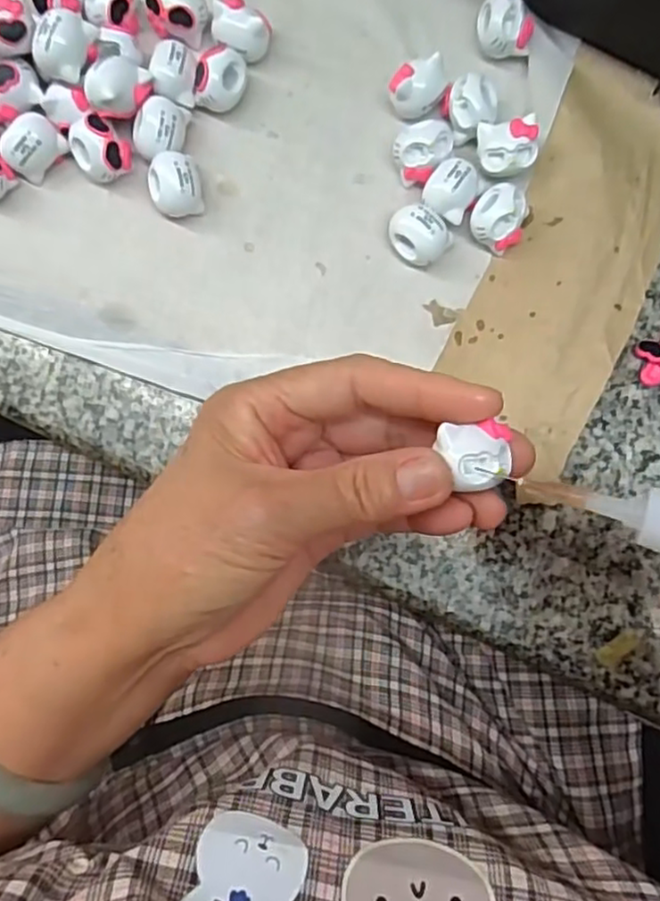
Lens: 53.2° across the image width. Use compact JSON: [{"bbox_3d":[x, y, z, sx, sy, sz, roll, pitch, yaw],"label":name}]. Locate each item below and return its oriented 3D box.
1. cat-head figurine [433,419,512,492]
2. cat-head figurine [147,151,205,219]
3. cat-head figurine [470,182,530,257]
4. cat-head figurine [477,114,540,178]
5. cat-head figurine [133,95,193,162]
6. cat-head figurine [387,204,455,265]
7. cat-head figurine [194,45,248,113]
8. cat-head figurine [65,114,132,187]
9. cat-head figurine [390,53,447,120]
[{"bbox_3d":[0.045,0.002,0.199,0.023,0.011,0.020,-5,85,0],"label":"cat-head figurine"},{"bbox_3d":[-0.067,-0.115,0.285,0.021,0.020,0.023,-5,85,0],"label":"cat-head figurine"},{"bbox_3d":[0.072,-0.099,0.280,0.023,0.016,0.023,0,85,0],"label":"cat-head figurine"},{"bbox_3d":[0.075,-0.129,0.282,0.024,0.016,0.021,-4,85,0],"label":"cat-head figurine"},{"bbox_3d":[-0.074,-0.138,0.286,0.019,0.019,0.027,14,85,1],"label":"cat-head figurine"},{"bbox_3d":[0.038,-0.091,0.282,0.024,0.019,0.021,40,86,3],"label":"cat-head figurine"},{"bbox_3d":[-0.048,-0.162,0.288,0.020,0.021,0.023,14,85,1],"label":"cat-head figurine"},{"bbox_3d":[-0.100,-0.129,0.286,0.023,0.022,0.023,0,85,0],"label":"cat-head figurine"},{"bbox_3d":[0.038,-0.157,0.288,0.026,0.018,0.018,-45,86,-4],"label":"cat-head figurine"}]

